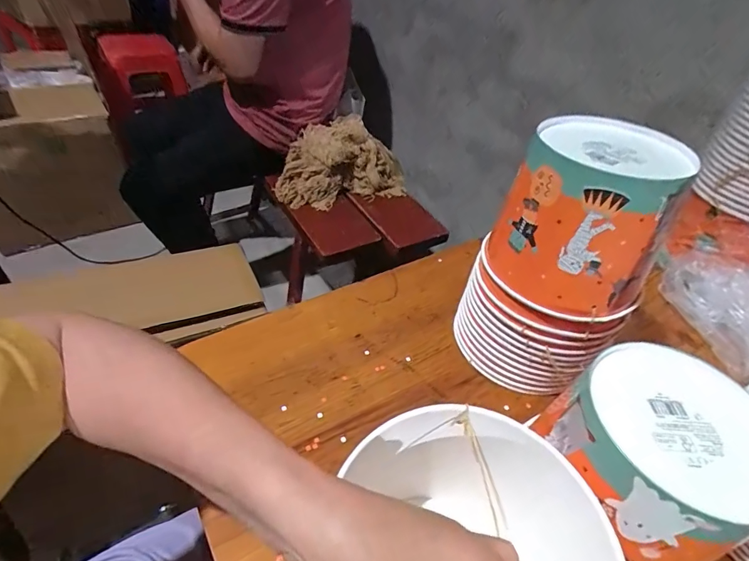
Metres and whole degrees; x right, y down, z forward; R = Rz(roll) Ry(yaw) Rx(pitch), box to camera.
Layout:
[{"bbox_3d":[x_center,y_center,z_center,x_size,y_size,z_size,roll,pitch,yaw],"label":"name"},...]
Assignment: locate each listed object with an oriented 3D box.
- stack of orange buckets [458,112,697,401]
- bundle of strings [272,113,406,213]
[{"bbox_3d":[0.182,-0.014,0.427,0.150,0.258,0.129,20,44,14],"label":"stack of orange buckets"},{"bbox_3d":[-0.080,-0.312,1.091,0.354,0.174,0.152,-3,44,-13],"label":"bundle of strings"}]

